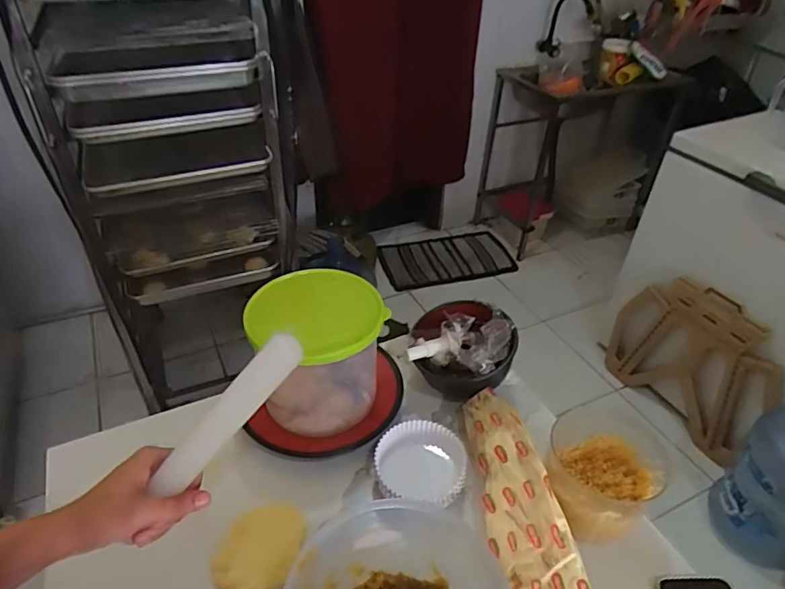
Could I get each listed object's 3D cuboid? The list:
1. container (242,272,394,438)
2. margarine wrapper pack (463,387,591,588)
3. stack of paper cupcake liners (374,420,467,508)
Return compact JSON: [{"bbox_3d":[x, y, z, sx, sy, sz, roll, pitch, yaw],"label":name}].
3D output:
[{"bbox_3d":[-0.092,0.069,0.644,0.153,0.146,0.149,-14,41,-20],"label":"container"},{"bbox_3d":[0.130,0.223,0.545,0.079,0.050,0.300,-5,38,-9],"label":"margarine wrapper pack"},{"bbox_3d":[0.035,0.190,0.602,0.100,0.033,0.094,17,40,19],"label":"stack of paper cupcake liners"}]

